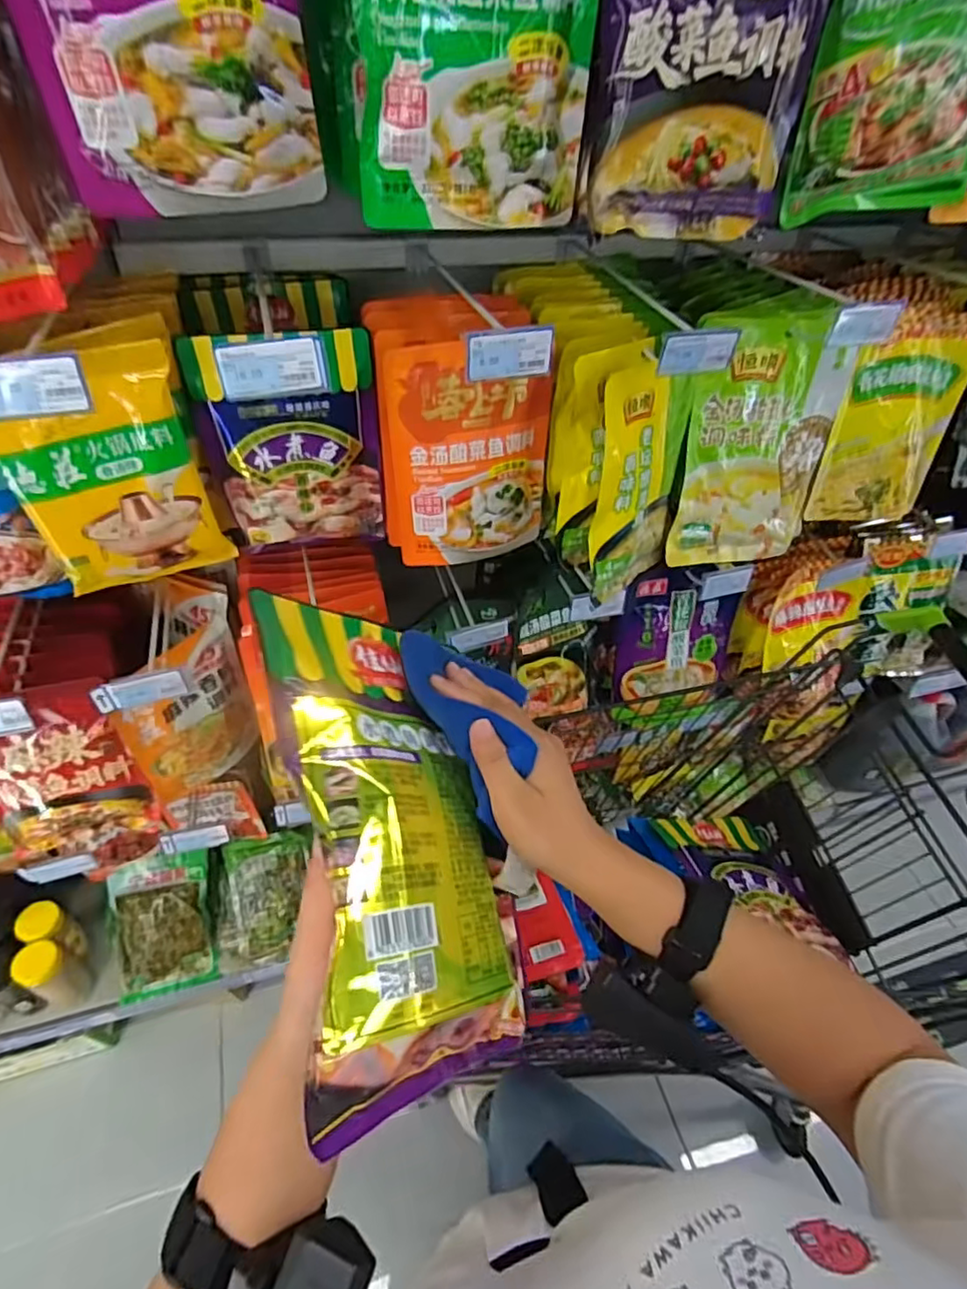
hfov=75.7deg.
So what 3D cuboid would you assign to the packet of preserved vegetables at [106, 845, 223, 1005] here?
[{"bbox_3d":[-0.596,0.529,1.170,0.172,0.020,0.258,-6,89,-10],"label":"packet of preserved vegetables"}]

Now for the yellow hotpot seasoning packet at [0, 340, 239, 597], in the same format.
[{"bbox_3d":[-0.366,-0.161,0.624,0.165,0.234,0.035,-32,57,-28],"label":"yellow hotpot seasoning packet"}]

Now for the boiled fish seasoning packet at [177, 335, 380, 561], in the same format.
[{"bbox_3d":[-0.210,-0.213,0.699,0.181,0.251,0.026,-9,49,-12],"label":"boiled fish seasoning packet"}]

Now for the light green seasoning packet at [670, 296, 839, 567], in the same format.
[{"bbox_3d":[0.346,-0.254,0.805,0.187,0.314,0.036,-5,31,-5],"label":"light green seasoning packet"}]

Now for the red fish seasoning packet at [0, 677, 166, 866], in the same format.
[{"bbox_3d":[-0.565,0.182,0.832,0.186,0.277,0.034,-10,36,-12],"label":"red fish seasoning packet"}]

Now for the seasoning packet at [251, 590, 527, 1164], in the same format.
[{"bbox_3d":[-0.046,0.096,0.346,0.147,0.030,0.256,15,52,-50],"label":"seasoning packet"}]

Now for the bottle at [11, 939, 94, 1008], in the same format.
[{"bbox_3d":[-0.750,0.579,1.094,0.061,0.169,0.073,24,50,17],"label":"bottle"}]

